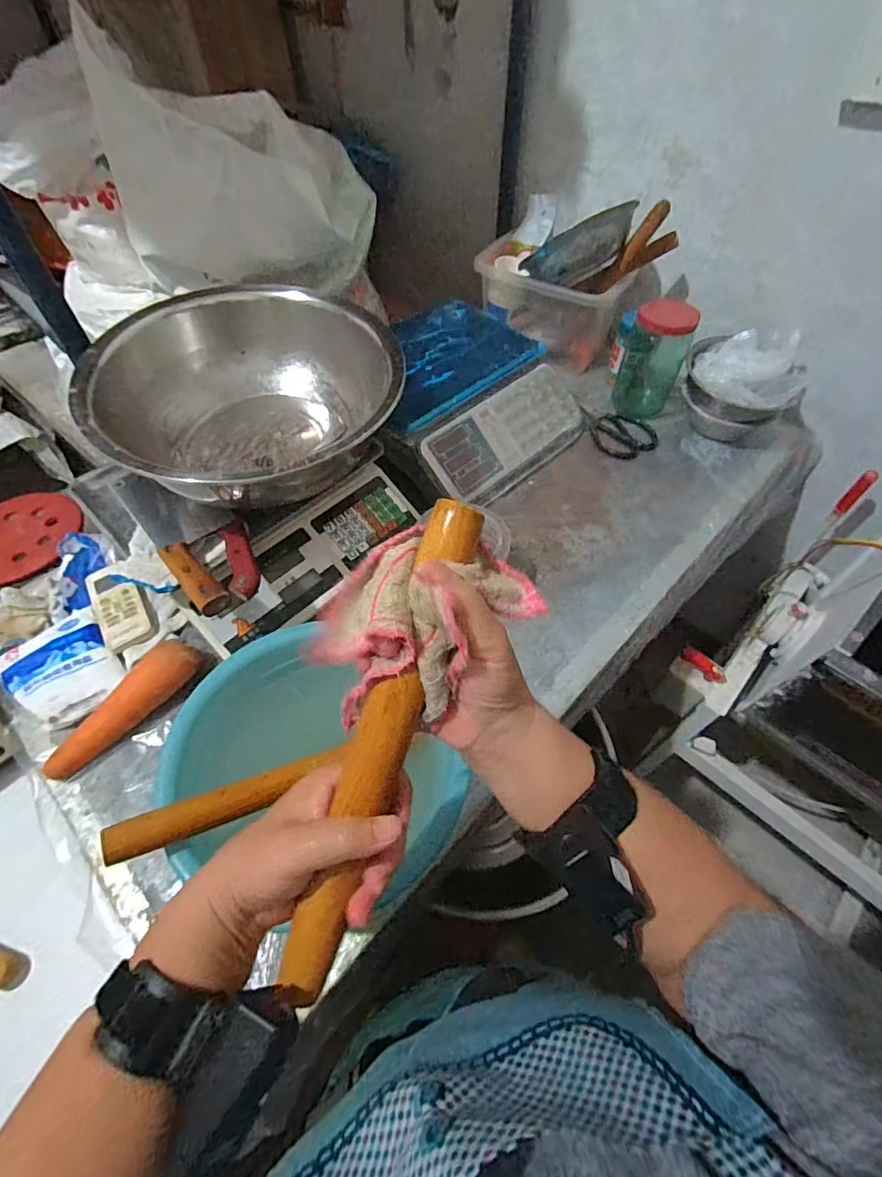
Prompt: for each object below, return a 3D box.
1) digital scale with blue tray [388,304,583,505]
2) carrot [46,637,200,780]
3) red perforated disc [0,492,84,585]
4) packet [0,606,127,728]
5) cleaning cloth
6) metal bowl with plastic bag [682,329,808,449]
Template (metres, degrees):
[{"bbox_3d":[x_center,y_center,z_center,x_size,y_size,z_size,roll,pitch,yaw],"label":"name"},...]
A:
[{"bbox_3d":[0.035,-0.316,0.835,0.317,0.106,0.319,39,64,24],"label":"digital scale with blue tray"},{"bbox_3d":[-0.351,0.130,0.561,0.045,0.040,0.184,38,63,23],"label":"carrot"},{"bbox_3d":[-1.056,-0.141,1.255,0.266,0.027,0.303,24,44,8],"label":"red perforated disc"},{"bbox_3d":[-0.444,0.088,0.592,0.131,0.023,0.106,36,63,23],"label":"packet"},{"bbox_3d":[-0.012,0.013,0.286,0.122,0.066,0.085,-36,62,-22],"label":"cleaning cloth"},{"bbox_3d":[0.514,-0.356,0.855,0.178,0.128,0.194,0,55,0],"label":"metal bowl with plastic bag"}]

